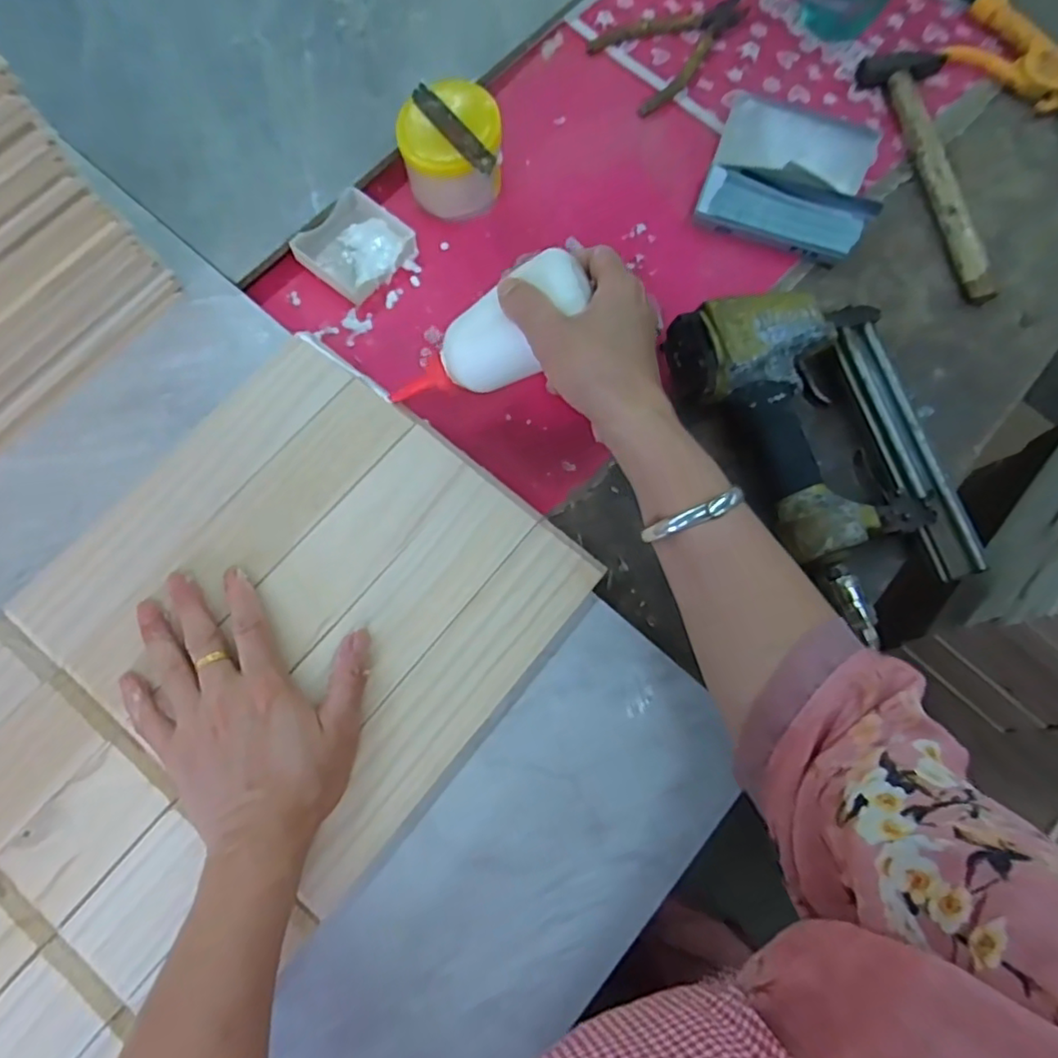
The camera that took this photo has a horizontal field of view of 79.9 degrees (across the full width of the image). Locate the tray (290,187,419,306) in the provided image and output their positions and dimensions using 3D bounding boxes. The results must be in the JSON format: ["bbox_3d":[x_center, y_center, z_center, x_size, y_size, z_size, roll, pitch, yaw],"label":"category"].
[{"bbox_3d":[-0.141,-0.230,0.511,0.077,0.015,0.076,40,77,8],"label":"tray"}]

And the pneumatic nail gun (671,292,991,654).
[{"bbox_3d":[0.221,-0.063,0.443,0.160,0.058,0.243,-24,77,-8],"label":"pneumatic nail gun"}]

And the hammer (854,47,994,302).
[{"bbox_3d":[0.359,-0.309,0.534,0.072,0.022,0.254,-13,76,-5],"label":"hammer"}]

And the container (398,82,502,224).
[{"bbox_3d":[-0.061,-0.300,0.502,0.076,0.062,0.072,0,75,-2],"label":"container"}]

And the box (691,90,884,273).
[{"bbox_3d":[0.221,-0.299,0.529,0.131,0.025,0.144,19,75,3],"label":"box"}]

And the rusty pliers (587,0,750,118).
[{"bbox_3d":[0.139,-0.443,0.572,0.153,0.008,0.088,-34,79,-10],"label":"rusty pliers"}]

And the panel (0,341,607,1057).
[{"bbox_3d":[-0.292,0.214,0.369,0.284,0.013,0.729,41,78,9],"label":"panel"}]

